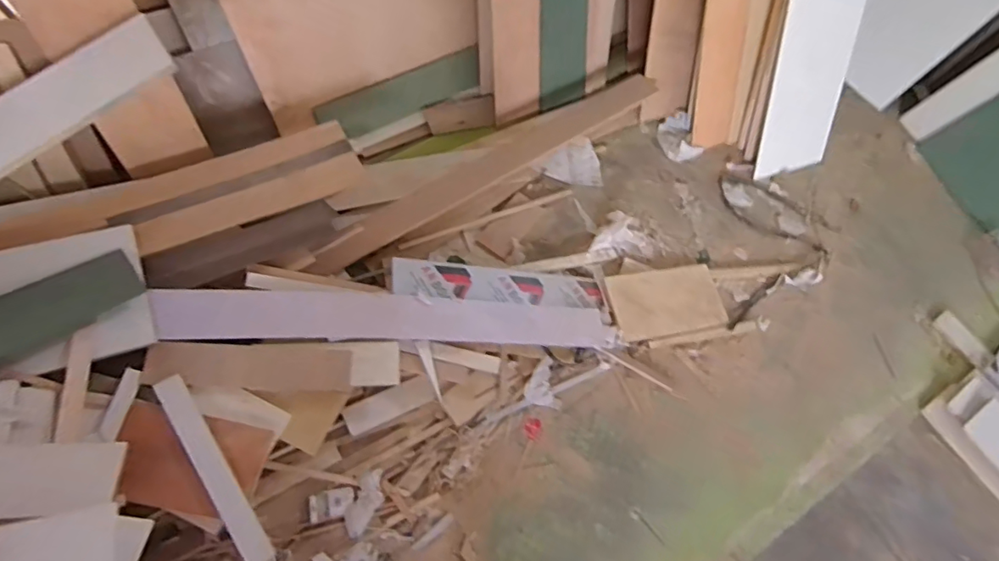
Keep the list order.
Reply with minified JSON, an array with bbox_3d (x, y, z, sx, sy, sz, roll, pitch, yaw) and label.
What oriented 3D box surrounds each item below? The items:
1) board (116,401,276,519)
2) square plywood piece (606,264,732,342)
[{"bbox_3d":[-0.674,0.394,1.153,0.297,0.024,0.197,16,75,-9],"label":"board"},{"bbox_3d":[0.540,0.069,1.728,0.378,0.016,0.226,-8,64,-14],"label":"square plywood piece"}]

